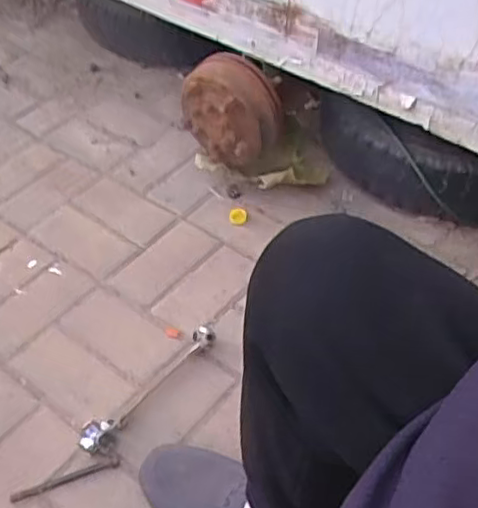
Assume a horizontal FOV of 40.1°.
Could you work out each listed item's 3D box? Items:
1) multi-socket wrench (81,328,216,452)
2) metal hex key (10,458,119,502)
[{"bbox_3d":[-0.125,0.192,0.942,0.042,0.040,0.253,32,57,28],"label":"multi-socket wrench"},{"bbox_3d":[-0.230,0.300,0.868,0.144,0.011,0.015,-15,48,-10],"label":"metal hex key"}]

